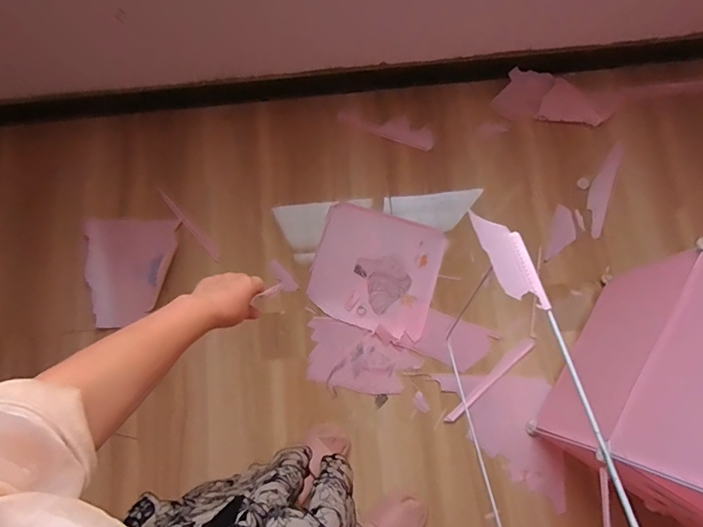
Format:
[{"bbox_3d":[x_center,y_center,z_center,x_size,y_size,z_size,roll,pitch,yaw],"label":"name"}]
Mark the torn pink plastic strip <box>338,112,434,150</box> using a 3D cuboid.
[{"bbox_3d":[0.111,-0.418,1.321,0.291,0.008,0.079,17,79,-3],"label":"torn pink plastic strip"}]

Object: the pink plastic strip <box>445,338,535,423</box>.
[{"bbox_3d":[0.370,0.308,1.167,0.314,0.018,0.034,-40,81,-9],"label":"pink plastic strip"}]

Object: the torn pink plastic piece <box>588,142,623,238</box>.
[{"bbox_3d":[0.754,-0.229,1.309,0.072,0.012,0.321,29,72,-3],"label":"torn pink plastic piece"}]

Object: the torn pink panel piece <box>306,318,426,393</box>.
[{"bbox_3d":[0.032,0.255,1.180,0.297,0.009,0.161,11,78,1],"label":"torn pink panel piece"}]

